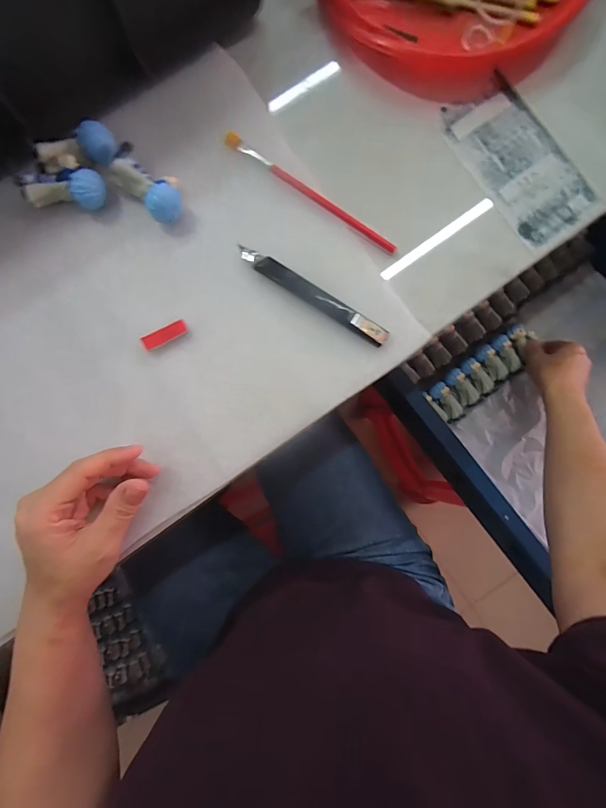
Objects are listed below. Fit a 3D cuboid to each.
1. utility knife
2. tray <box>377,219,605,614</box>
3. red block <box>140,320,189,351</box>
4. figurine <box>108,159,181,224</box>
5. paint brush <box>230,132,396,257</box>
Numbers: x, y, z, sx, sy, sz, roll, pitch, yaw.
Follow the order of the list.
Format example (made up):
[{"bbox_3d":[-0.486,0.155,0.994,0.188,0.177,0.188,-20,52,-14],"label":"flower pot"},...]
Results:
[{"bbox_3d":[0.007,-0.088,0.301,0.138,0.006,0.016,33,86,2],"label":"utility knife"},{"bbox_3d":[0.445,0.061,0.515,0.416,0.111,0.563,-41,88,-4],"label":"tray"},{"bbox_3d":[-0.109,-0.055,0.298,0.036,0.006,0.012,-29,87,-2],"label":"red block"},{"bbox_3d":[-0.117,-0.170,0.295,0.059,0.024,0.035,42,87,2],"label":"figurine"},{"bbox_3d":[0.006,-0.174,0.311,0.167,0.005,0.011,35,87,2],"label":"paint brush"}]

